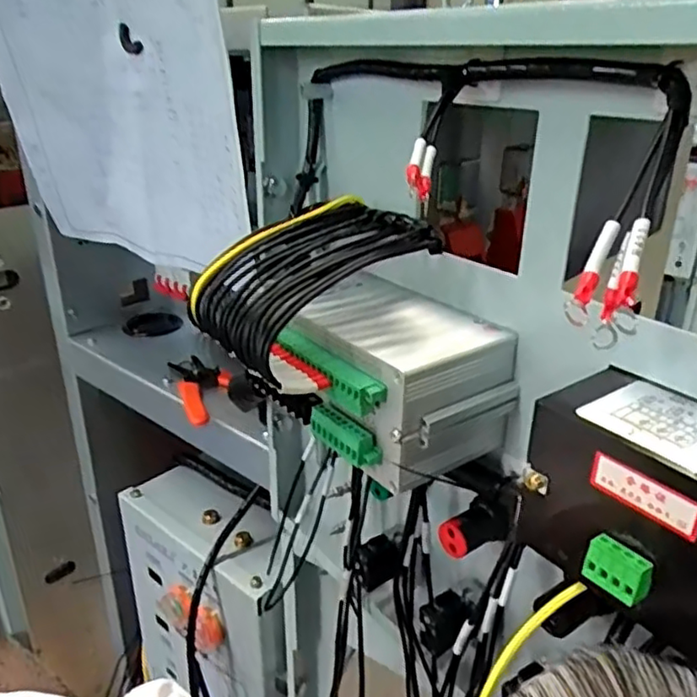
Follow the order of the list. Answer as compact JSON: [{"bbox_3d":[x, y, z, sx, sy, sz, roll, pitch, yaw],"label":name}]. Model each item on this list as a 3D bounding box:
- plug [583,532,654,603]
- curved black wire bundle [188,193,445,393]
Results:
[{"bbox_3d":[0.100,0.082,0.240,0.010,0.016,0.022,-19,30,-37],"label":"plug"},{"bbox_3d":[-0.021,-0.041,0.333,0.115,0.024,0.085,-38,44,-16],"label":"curved black wire bundle"}]

